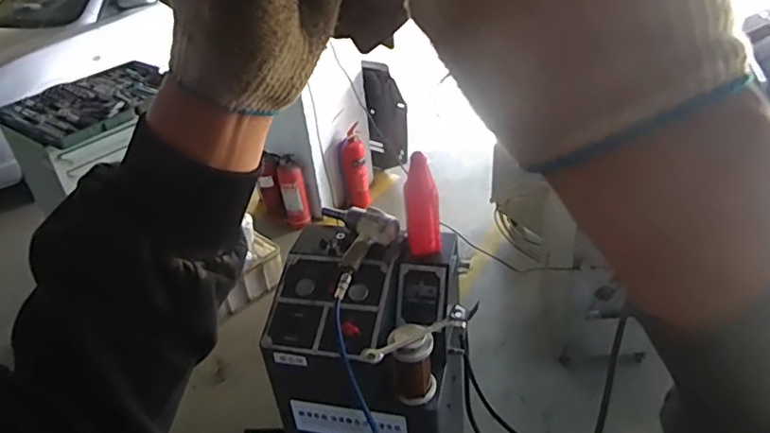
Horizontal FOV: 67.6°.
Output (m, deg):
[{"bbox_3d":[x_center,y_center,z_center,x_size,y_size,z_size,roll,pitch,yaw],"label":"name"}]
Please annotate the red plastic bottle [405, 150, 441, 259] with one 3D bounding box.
[{"bbox_3d":[0.085,-0.024,1.340,0.079,0.237,0.074,-3,12,4],"label":"red plastic bottle"}]

